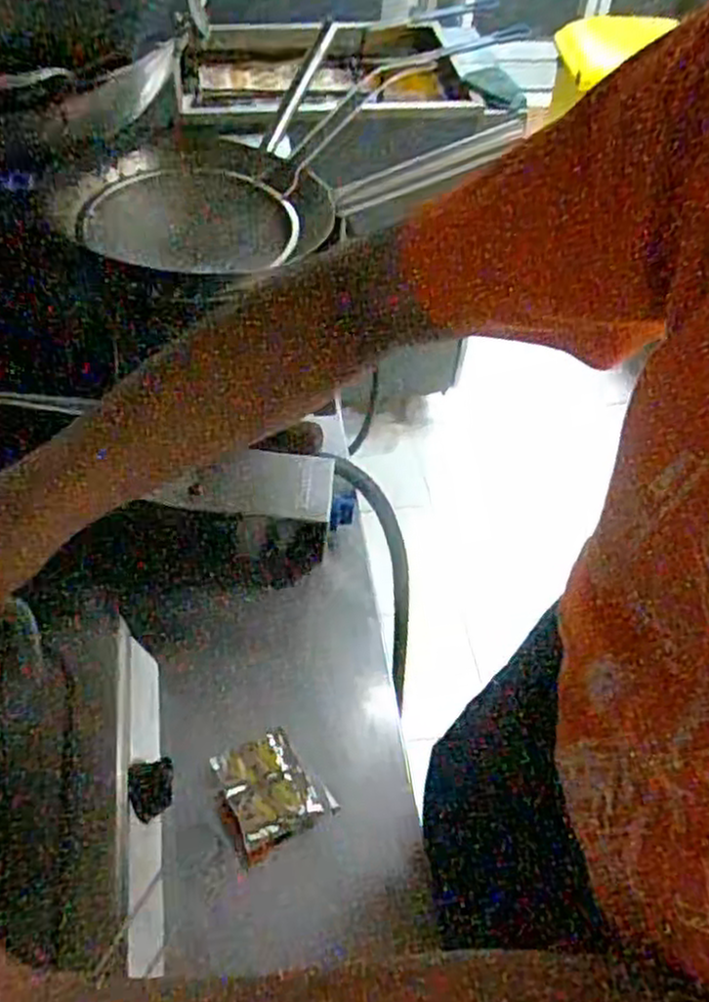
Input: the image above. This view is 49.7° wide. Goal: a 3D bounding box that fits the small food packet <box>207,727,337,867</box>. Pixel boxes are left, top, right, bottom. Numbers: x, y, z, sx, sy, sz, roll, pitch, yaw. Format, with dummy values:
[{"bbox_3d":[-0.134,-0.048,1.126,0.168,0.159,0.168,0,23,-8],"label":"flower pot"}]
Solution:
[{"bbox_3d":[-0.075,0.243,0.648,0.086,0.020,0.089,-26,58,-22],"label":"small food packet"}]

